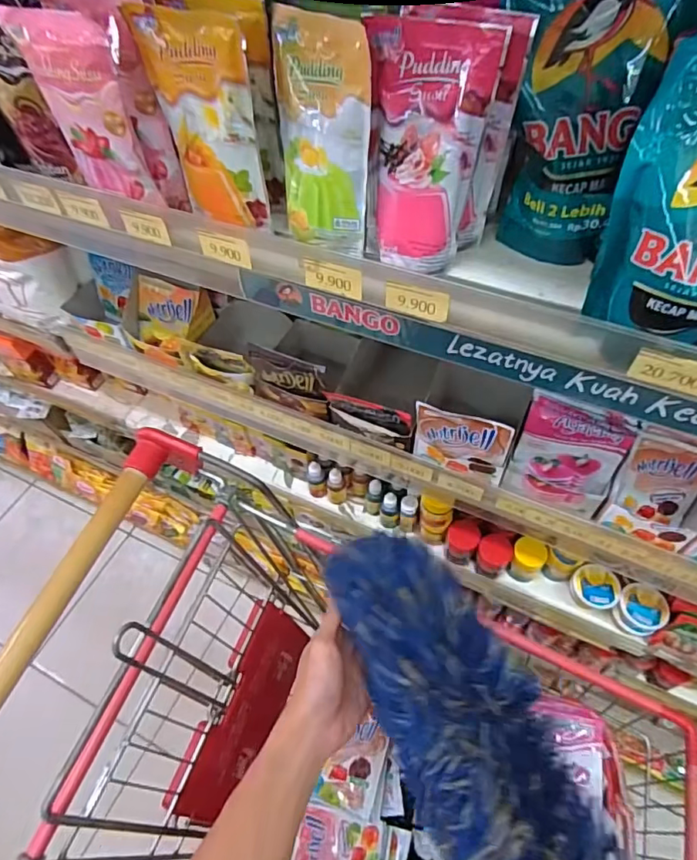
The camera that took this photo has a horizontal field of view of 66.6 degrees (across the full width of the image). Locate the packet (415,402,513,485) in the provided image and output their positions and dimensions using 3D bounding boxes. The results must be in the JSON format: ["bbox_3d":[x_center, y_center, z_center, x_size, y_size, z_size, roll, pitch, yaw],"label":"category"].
[{"bbox_3d":[0.116,0.015,0.552,0.097,0.083,0.019,20,59,18],"label":"packet"}]

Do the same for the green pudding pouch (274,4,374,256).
[{"bbox_3d":[-0.027,-0.221,0.410,0.052,0.147,0.093,-39,61,-20],"label":"green pudding pouch"}]

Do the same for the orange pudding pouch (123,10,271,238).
[{"bbox_3d":[-0.112,-0.241,0.423,0.084,0.150,0.028,30,63,23],"label":"orange pudding pouch"}]

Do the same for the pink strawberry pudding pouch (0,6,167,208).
[{"bbox_3d":[-0.210,-0.256,0.428,0.084,0.129,0.024,26,61,21],"label":"pink strawberry pudding pouch"}]

